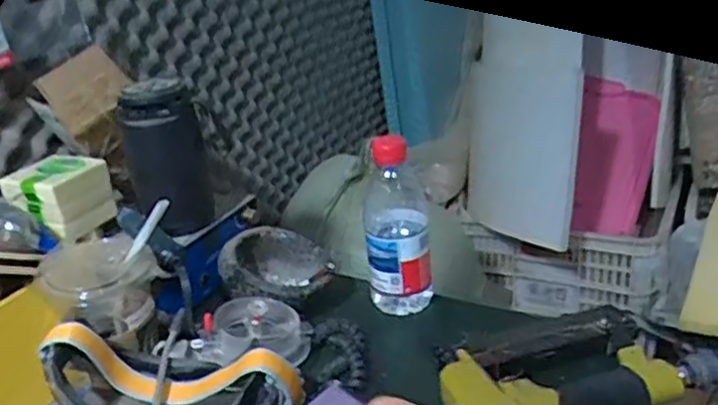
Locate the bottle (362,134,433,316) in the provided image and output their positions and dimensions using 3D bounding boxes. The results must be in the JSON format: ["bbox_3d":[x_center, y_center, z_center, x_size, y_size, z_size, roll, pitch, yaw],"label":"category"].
[{"bbox_3d":[0.036,0.020,0.650,0.063,0.166,0.066,-6,25,2],"label":"bottle"}]

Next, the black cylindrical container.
[{"bbox_3d":[-0.191,-0.044,0.664,0.075,0.137,0.072,-15,26,-16],"label":"black cylindrical container"}]

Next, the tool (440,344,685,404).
[{"bbox_3d":[0.153,0.141,0.522,0.170,0.041,0.091,-15,26,-16],"label":"tool"}]

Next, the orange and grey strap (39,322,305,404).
[{"bbox_3d":[-0.145,0.137,0.528,0.190,0.091,0.056,-8,25,-1],"label":"orange and grey strap"}]

